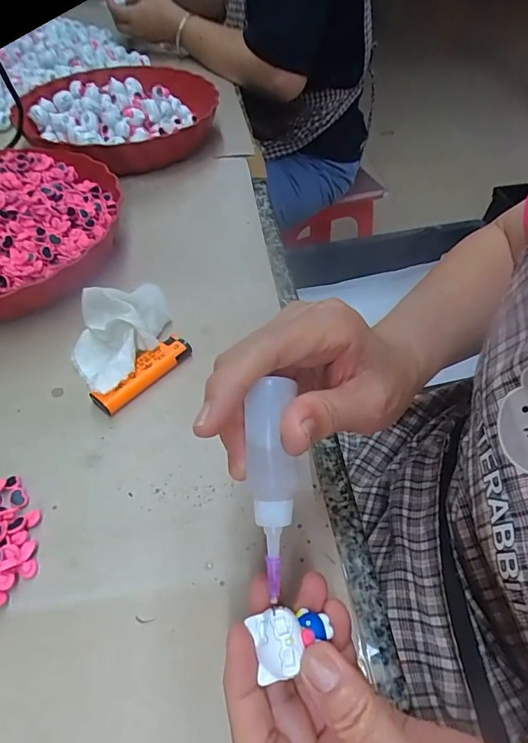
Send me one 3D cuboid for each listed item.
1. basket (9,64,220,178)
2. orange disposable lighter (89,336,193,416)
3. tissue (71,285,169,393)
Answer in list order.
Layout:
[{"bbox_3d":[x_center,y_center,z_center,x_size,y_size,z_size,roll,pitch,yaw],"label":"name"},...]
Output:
[{"bbox_3d":[-0.178,-0.315,0.555,0.224,0.052,0.250,-2,51,-1],"label":"basket"},{"bbox_3d":[-0.092,0.001,0.334,0.024,0.017,0.080,34,58,25],"label":"orange disposable lighter"},{"bbox_3d":[-0.116,-0.029,0.342,0.065,0.044,0.099,3,51,3],"label":"tissue"}]

